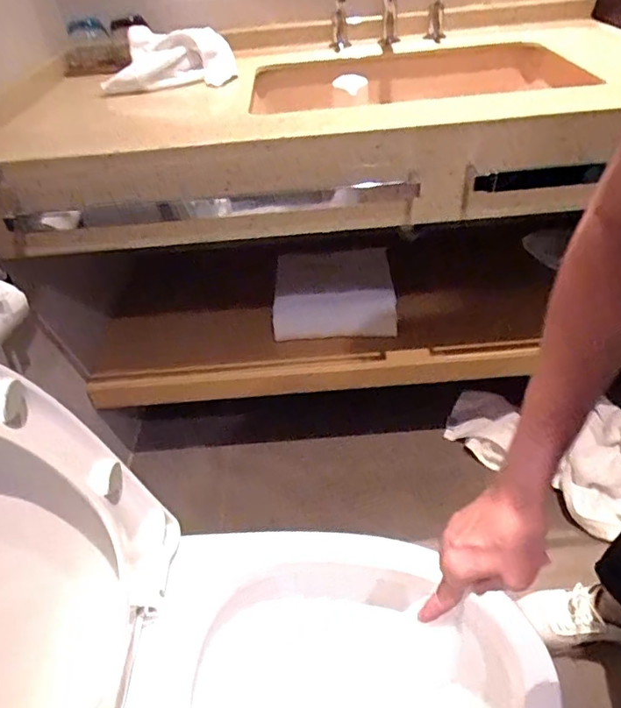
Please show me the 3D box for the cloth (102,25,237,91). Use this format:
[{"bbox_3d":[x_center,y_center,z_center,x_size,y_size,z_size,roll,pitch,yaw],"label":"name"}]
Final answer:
[{"bbox_3d":[-0.256,-0.544,0.949,0.207,0.081,0.165,0,42,7],"label":"cloth"}]

